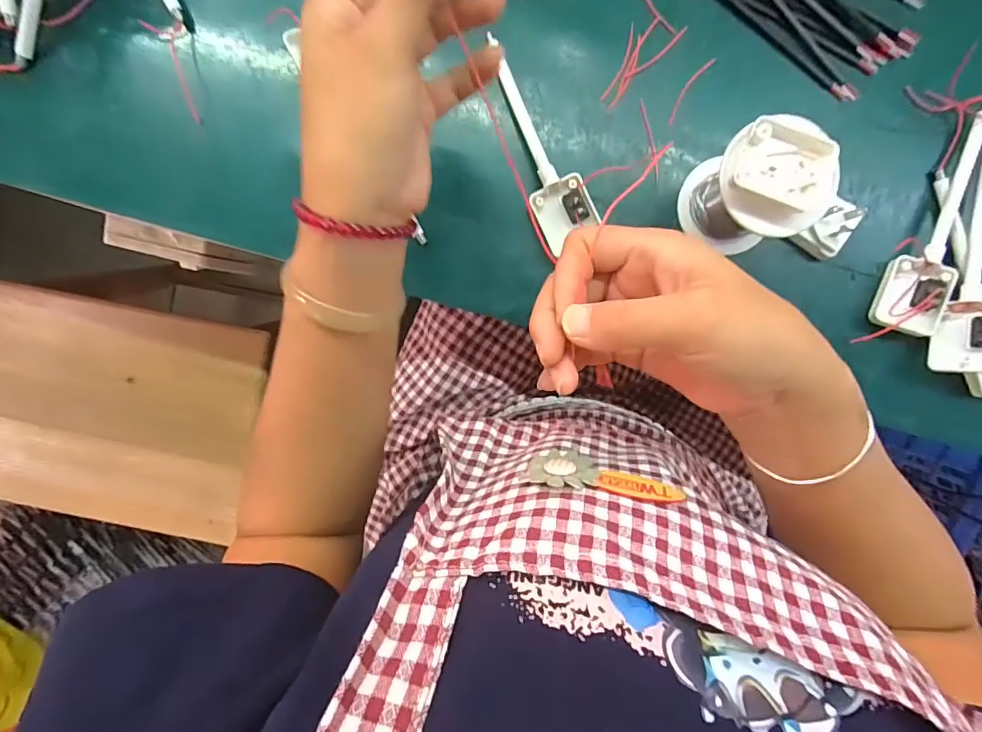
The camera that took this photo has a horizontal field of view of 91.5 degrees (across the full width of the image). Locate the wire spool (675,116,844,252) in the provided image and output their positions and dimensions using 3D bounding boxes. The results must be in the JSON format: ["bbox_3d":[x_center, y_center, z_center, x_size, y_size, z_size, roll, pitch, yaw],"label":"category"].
[{"bbox_3d":[0.159,-0.106,0.295,0.061,0.081,0.063,0,97,1],"label":"wire spool"}]

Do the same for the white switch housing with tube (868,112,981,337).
[{"bbox_3d":[0.298,-0.095,0.322,0.041,0.014,0.146,14,93,16],"label":"white switch housing with tube"}]

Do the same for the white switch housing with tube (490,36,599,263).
[{"bbox_3d":[0.027,-0.150,0.321,0.037,0.025,0.139,-26,96,4],"label":"white switch housing with tube"}]

